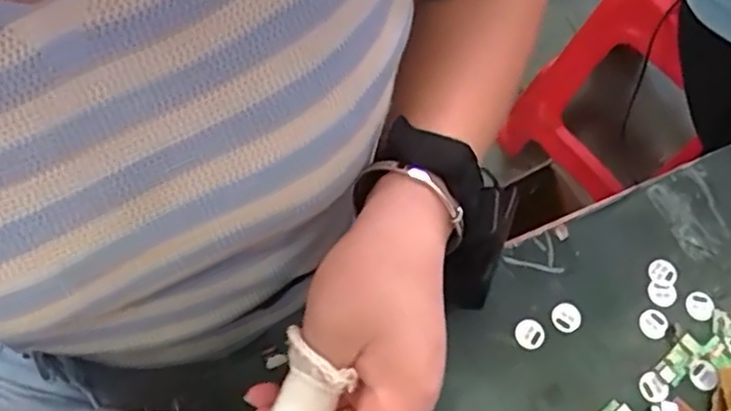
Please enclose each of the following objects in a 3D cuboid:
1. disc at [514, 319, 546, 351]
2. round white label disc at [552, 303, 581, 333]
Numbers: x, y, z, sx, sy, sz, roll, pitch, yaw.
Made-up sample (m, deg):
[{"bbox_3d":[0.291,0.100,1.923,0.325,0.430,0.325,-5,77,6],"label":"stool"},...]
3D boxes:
[{"bbox_3d":[0.098,0.077,0.380,0.017,0.004,0.017,1,68,-2],"label":"disc"},{"bbox_3d":[0.120,0.066,0.379,0.017,0.004,0.017,1,68,-2],"label":"round white label disc"}]

